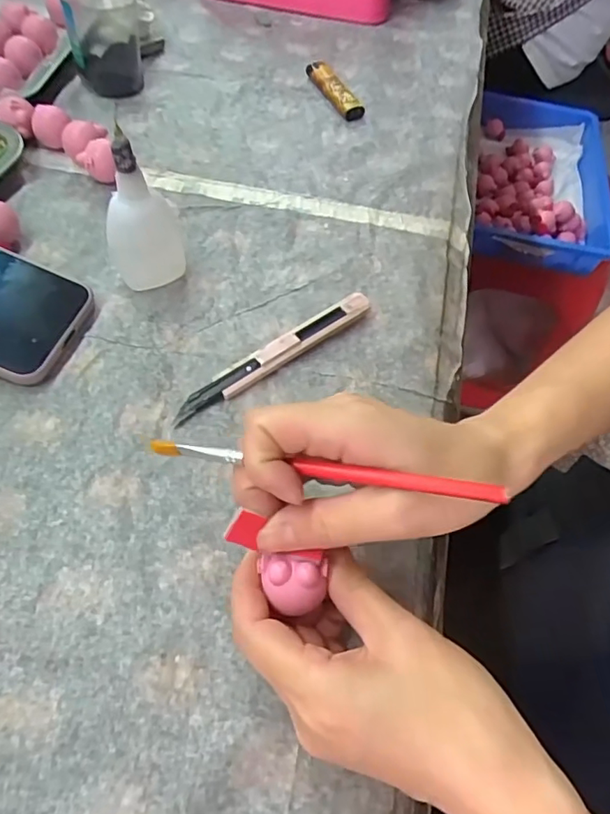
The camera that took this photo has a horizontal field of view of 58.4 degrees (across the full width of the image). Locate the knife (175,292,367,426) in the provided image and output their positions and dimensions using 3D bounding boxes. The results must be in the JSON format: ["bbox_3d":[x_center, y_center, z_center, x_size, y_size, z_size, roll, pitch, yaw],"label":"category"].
[{"bbox_3d":[-0.018,-0.033,0.331,0.140,0.012,0.017,-32,66,-22],"label":"knife"}]

